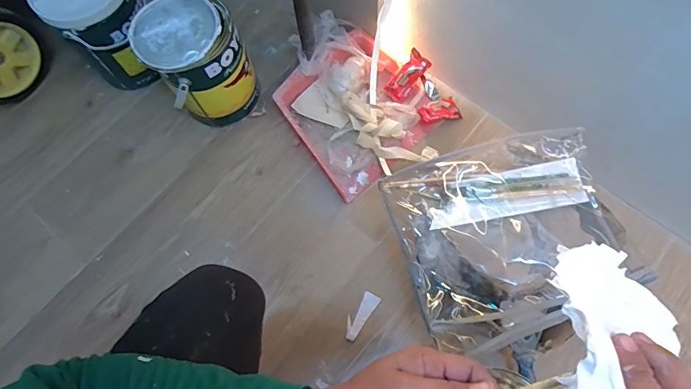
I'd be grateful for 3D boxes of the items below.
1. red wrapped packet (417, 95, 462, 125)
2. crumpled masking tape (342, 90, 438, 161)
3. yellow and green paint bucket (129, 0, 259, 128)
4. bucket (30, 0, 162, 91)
[{"bbox_3d":[0.194,-0.172,0.851,0.093,0.021,0.050,-17,69,-26],"label":"red wrapped packet"},{"bbox_3d":[0.067,-0.121,0.837,0.204,0.051,0.096,39,76,15],"label":"crumpled masking tape"},{"bbox_3d":[-0.275,-0.246,0.808,0.163,0.230,0.143,-32,72,-8],"label":"yellow and green paint bucket"},{"bbox_3d":[-0.472,-0.342,0.850,0.177,0.242,0.159,-38,73,-9],"label":"bucket"}]

